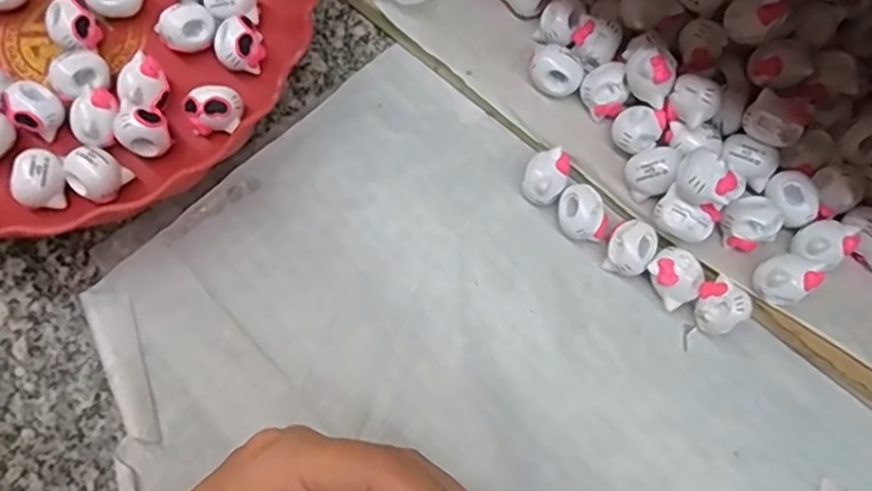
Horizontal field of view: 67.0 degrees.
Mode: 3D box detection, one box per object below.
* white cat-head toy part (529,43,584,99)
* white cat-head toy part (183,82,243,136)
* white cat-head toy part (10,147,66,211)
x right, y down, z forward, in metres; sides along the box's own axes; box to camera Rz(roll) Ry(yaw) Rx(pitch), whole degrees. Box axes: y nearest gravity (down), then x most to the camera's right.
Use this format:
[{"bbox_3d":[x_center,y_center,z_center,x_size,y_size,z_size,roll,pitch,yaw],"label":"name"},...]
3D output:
[{"bbox_3d":[0.057,-0.083,0.312,0.025,0.017,0.019,13,71,0],"label":"white cat-head toy part"},{"bbox_3d":[-0.102,-0.063,0.305,0.025,0.018,0.019,2,71,-3],"label":"white cat-head toy part"},{"bbox_3d":[-0.173,-0.028,0.291,0.019,0.019,0.024,5,71,-2],"label":"white cat-head toy part"}]

